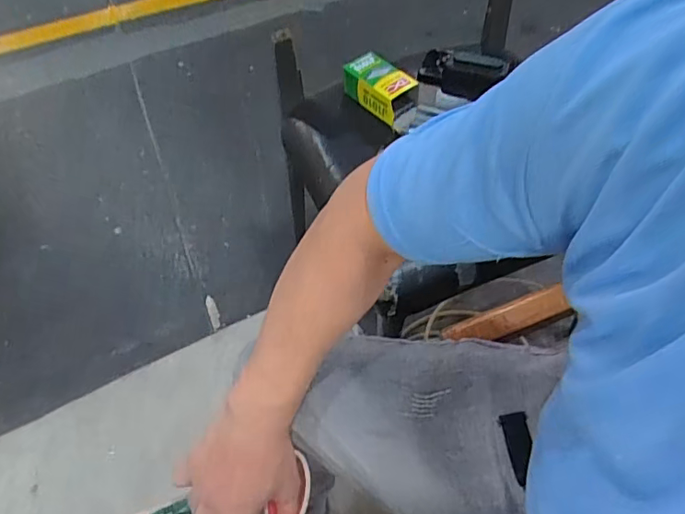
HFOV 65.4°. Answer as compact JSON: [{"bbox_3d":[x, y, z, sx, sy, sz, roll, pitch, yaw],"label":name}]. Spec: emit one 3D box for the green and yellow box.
[{"bbox_3d":[0.062,-0.289,0.898,0.072,0.056,0.122,-37,60,-19],"label":"green and yellow box"}]

